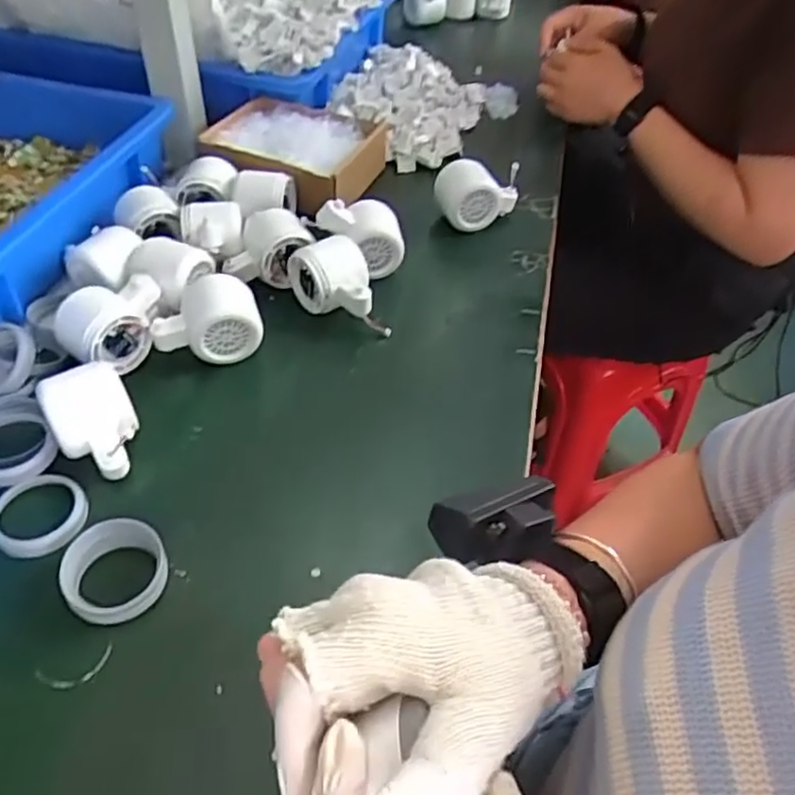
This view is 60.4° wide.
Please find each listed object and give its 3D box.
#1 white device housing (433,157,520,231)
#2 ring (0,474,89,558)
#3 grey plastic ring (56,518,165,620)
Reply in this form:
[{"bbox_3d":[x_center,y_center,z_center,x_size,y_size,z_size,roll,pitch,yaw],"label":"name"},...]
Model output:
[{"bbox_3d":[0.091,-0.215,0.712,0.091,0.051,0.057,-9,48,-12],"label":"white device housing"},{"bbox_3d":[-0.233,0.076,0.446,0.053,0.010,0.057,2,47,-2],"label":"ring"},{"bbox_3d":[-0.171,0.104,0.412,0.060,0.020,0.058,2,47,-2],"label":"grey plastic ring"}]

